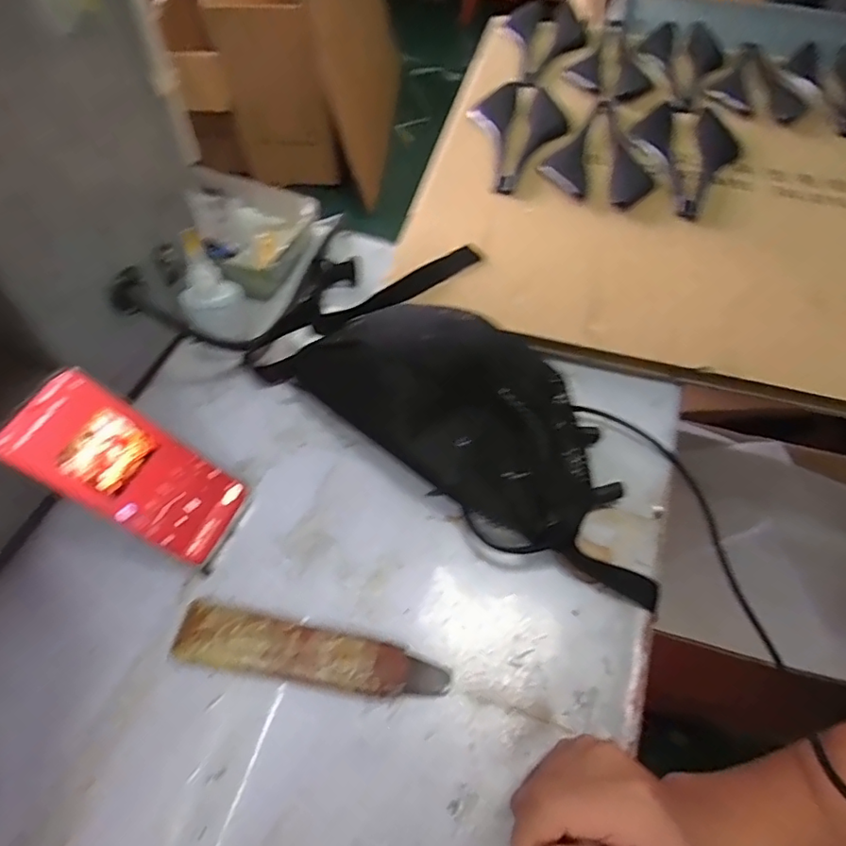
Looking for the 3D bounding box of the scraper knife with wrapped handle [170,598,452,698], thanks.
[{"bbox_3d":[-0.076,0.161,0.387,0.186,0.019,0.038,11,59,4],"label":"scraper knife with wrapped handle"}]

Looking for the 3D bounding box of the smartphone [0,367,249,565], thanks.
[{"bbox_3d":[-0.212,0.034,0.410,0.160,0.008,0.075,39,59,-20],"label":"smartphone"}]

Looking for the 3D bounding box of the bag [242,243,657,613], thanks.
[{"bbox_3d":[0.035,-0.021,0.451,0.395,0.106,0.157,34,63,16],"label":"bag"}]

